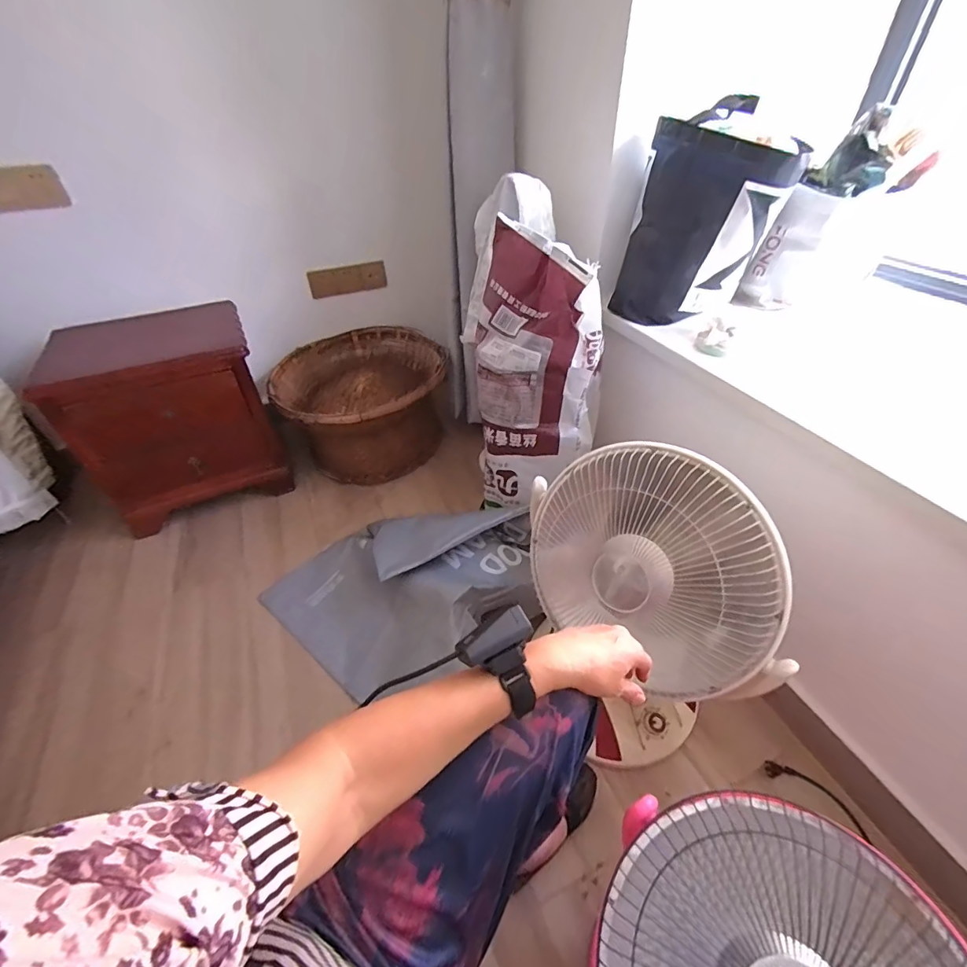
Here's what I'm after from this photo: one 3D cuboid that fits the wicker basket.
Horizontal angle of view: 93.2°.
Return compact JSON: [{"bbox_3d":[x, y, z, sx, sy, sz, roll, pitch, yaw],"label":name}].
[{"bbox_3d":[-0.398,-0.274,1.536,0.538,0.283,0.545,-1,42,1],"label":"wicker basket"}]

